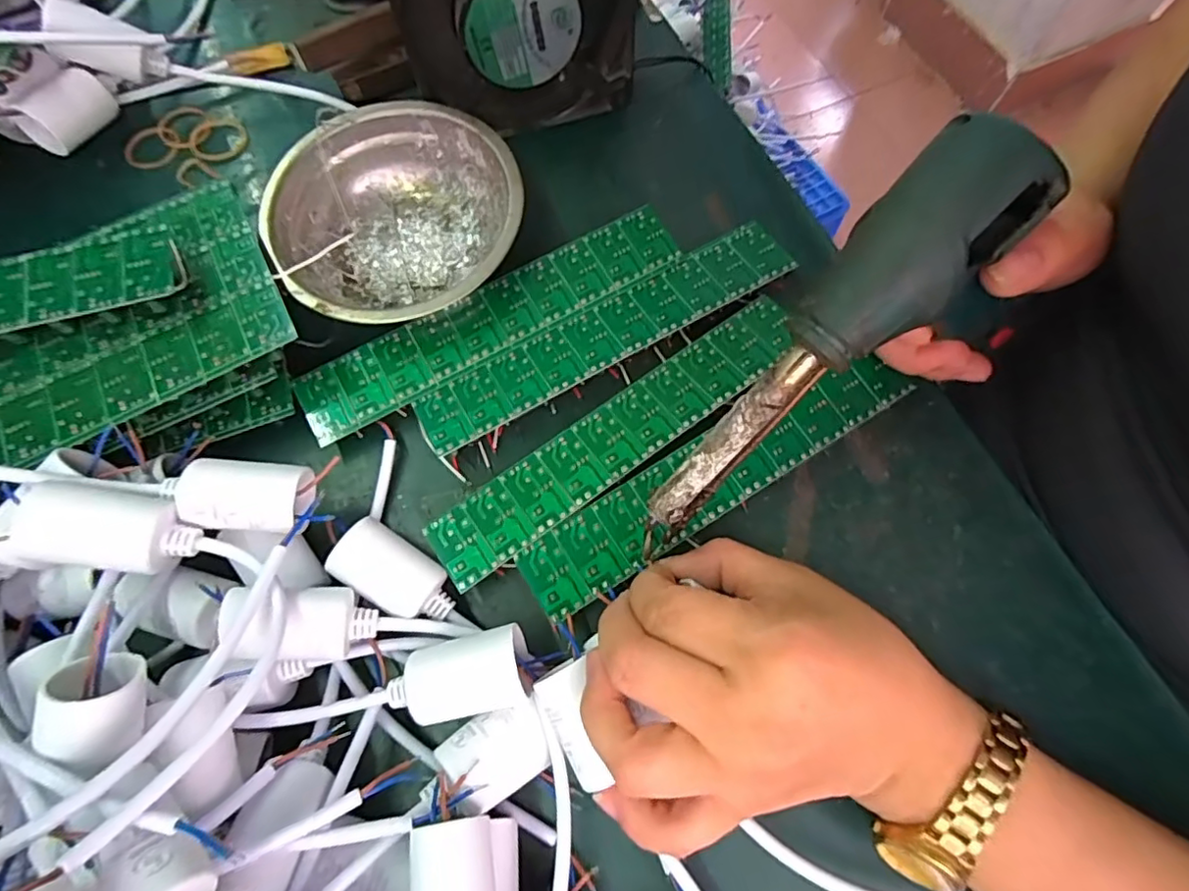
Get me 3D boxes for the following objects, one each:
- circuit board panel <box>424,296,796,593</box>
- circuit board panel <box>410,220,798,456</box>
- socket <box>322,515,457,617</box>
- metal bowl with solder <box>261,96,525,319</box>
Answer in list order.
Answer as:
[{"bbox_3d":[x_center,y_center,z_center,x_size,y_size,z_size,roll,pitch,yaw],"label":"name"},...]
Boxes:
[{"bbox_3d":[0.013,-0.007,0.271,0.197,0.004,0.036,-35,73,-9],"label":"circuit board panel"},{"bbox_3d":[0.007,-0.058,0.292,0.201,0.004,0.036,-29,66,-9],"label":"circuit board panel"},{"bbox_3d":[-0.084,0.057,0.252,0.050,0.032,0.027,34,76,13],"label":"socket"},{"bbox_3d":[-0.099,-0.114,0.304,0.121,0.038,0.122,-1,71,2],"label":"metal bowl with solder"}]

